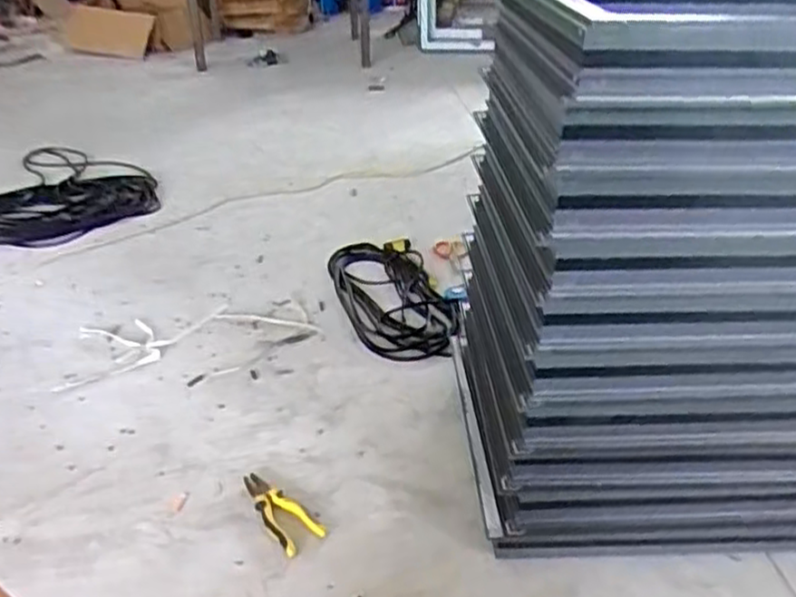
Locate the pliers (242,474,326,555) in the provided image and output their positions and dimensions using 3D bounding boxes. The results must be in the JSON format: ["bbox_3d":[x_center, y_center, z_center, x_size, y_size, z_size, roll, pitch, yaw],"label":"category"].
[{"bbox_3d":[-0.207,0.355,1.219,0.070,0.029,0.183,-24,37,-37],"label":"pliers"}]

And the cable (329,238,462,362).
[{"bbox_3d":[-0.011,0.000,1.841,0.258,0.069,0.571,-7,30,-13],"label":"cable"}]

